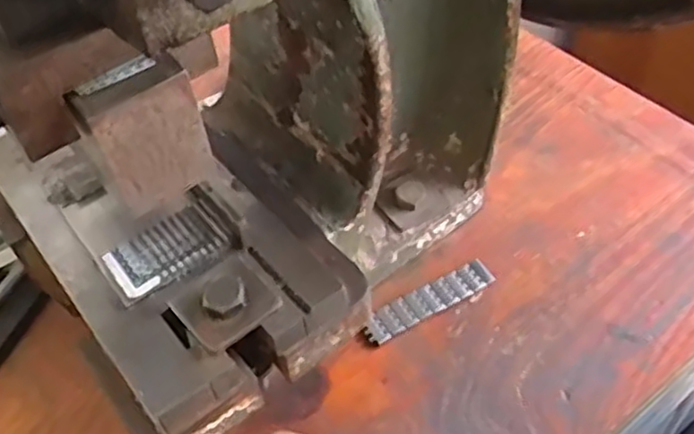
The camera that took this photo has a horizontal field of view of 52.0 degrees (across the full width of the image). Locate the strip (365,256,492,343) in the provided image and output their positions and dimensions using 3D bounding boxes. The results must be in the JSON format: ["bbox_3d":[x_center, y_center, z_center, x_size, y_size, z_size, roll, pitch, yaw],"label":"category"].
[{"bbox_3d":[0.051,0.051,0.434,0.087,0.005,0.019,-26,52,-16],"label":"strip"}]

